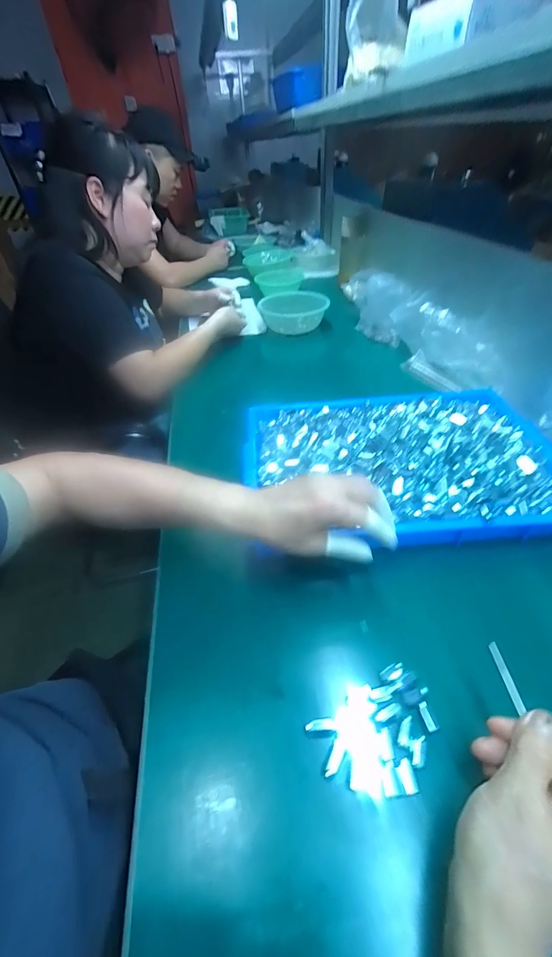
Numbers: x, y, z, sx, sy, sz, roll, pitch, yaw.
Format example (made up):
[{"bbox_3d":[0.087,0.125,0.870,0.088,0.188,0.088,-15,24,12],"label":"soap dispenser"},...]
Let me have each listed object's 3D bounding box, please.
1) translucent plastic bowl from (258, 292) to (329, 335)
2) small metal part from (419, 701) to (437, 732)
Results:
[{"bbox_3d":[0.046,-0.450,0.946,0.182,0.066,0.161,-8,44,-4],"label":"translucent plastic bowl"},{"bbox_3d":[0.129,0.204,0.298,0.007,0.005,0.021,-8,44,-5],"label":"small metal part"}]

